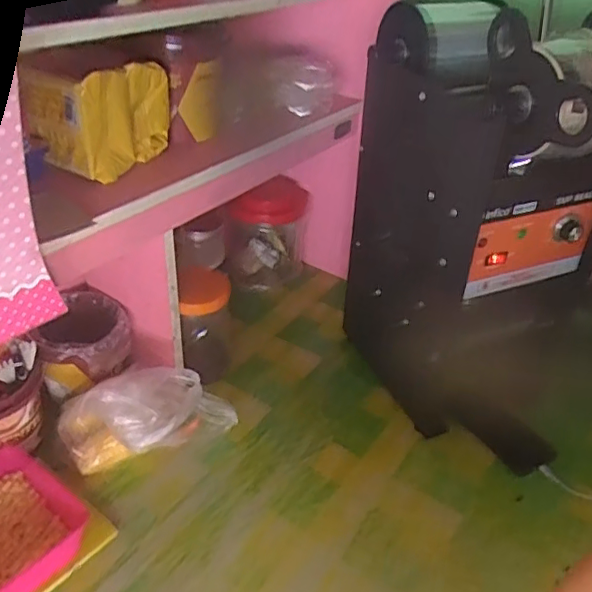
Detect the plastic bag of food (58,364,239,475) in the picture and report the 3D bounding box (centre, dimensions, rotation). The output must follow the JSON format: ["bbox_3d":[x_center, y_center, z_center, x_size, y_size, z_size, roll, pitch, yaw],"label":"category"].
[{"bbox_3d":[-0.188,0.157,0.737,0.209,0.101,0.108,-20,41,-28],"label":"plastic bag of food"}]

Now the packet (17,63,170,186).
[{"bbox_3d":[-0.221,-0.210,0.650,0.094,0.108,0.126,17,38,20],"label":"packet"}]

